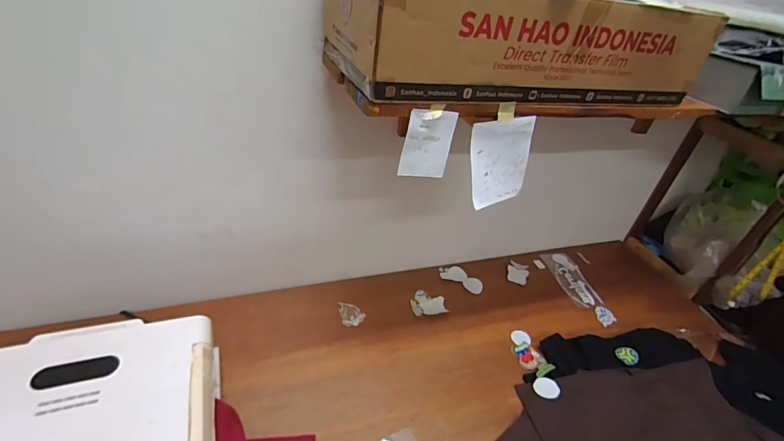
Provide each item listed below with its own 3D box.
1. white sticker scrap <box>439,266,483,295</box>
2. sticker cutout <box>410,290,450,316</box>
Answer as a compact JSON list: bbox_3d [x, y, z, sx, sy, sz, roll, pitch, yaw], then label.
[{"bbox_3d":[0.222,0.177,1.239,0.145,0.016,0.076,24,39,22],"label":"white sticker scrap"},{"bbox_3d":[0.105,0.239,1.132,0.102,0.017,0.083,-3,37,-14],"label":"sticker cutout"}]

